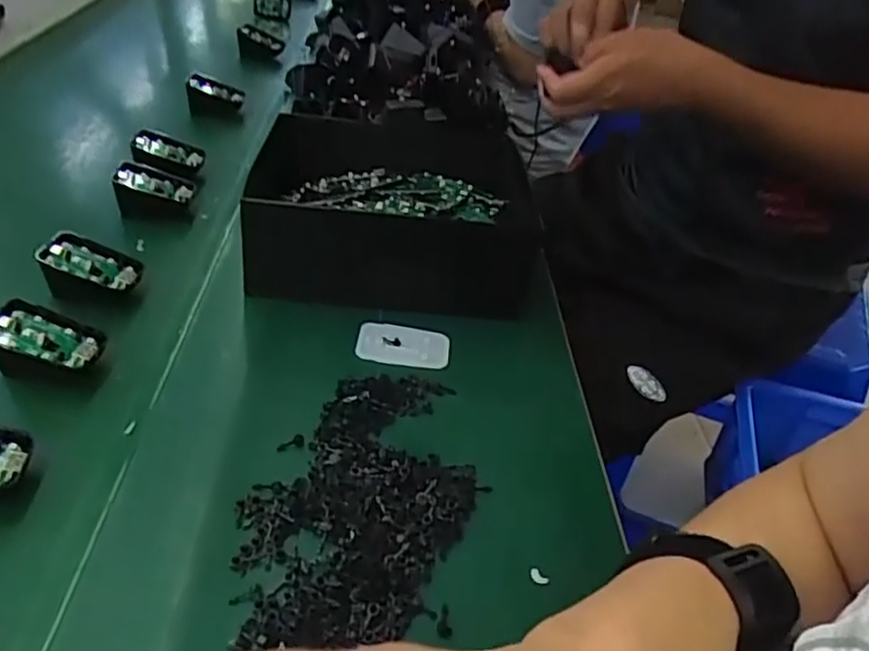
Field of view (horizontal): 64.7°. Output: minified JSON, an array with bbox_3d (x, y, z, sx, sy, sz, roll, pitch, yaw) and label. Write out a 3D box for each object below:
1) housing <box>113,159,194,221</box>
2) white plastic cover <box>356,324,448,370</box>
[{"bbox_3d":[-0.263,-0.127,0.649,0.068,0.042,0.050,-2,38,-12],"label":"housing"},{"bbox_3d":[-0.024,0.015,0.537,0.071,0.009,0.043,7,37,-1],"label":"white plastic cover"}]

